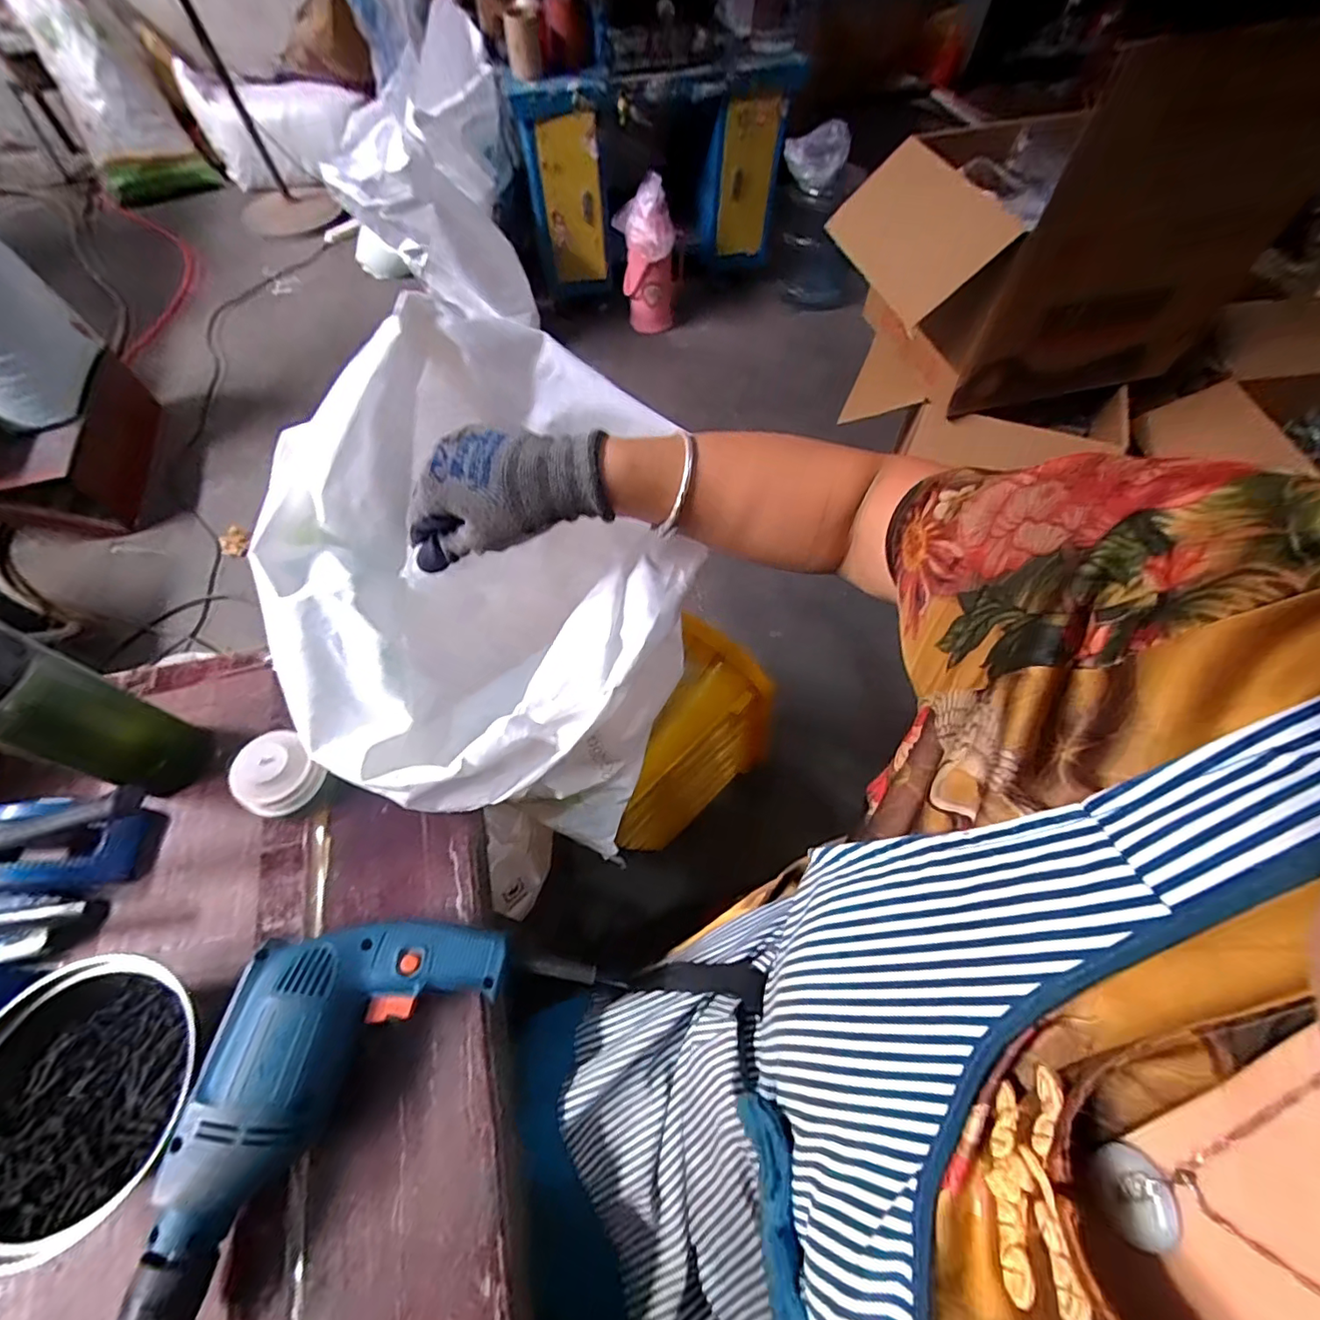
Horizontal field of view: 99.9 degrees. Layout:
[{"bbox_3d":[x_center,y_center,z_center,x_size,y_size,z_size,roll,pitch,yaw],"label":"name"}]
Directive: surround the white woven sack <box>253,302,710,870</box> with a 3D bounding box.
[{"bbox_3d":[-0.136,-0.053,0.463,0.296,0.328,0.344,19,63,10],"label":"white woven sack"}]

